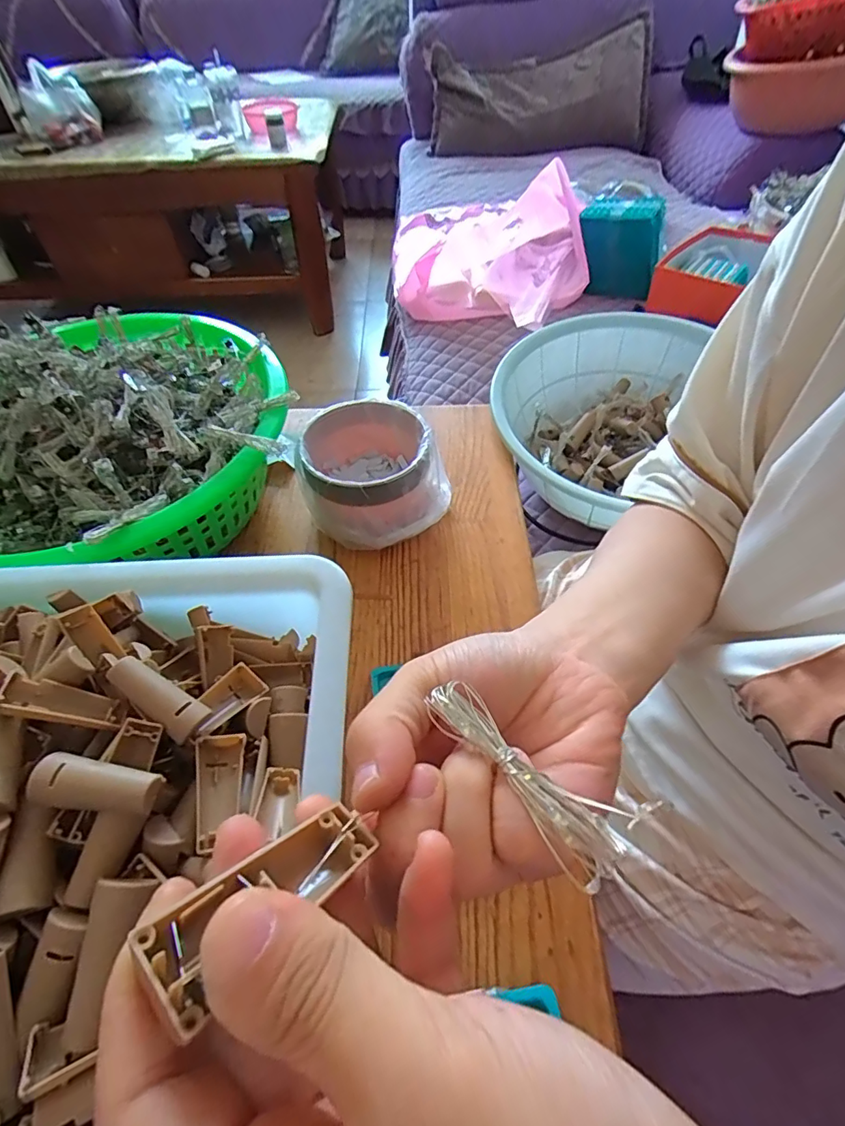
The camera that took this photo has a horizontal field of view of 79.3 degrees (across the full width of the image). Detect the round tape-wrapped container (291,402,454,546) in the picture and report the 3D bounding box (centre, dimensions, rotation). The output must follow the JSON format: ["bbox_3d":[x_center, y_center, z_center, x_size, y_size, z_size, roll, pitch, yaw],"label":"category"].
[{"bbox_3d":[-0.049,-0.080,0.483,0.124,0.090,0.112,-25,55,-18],"label":"round tape-wrapped container"}]

